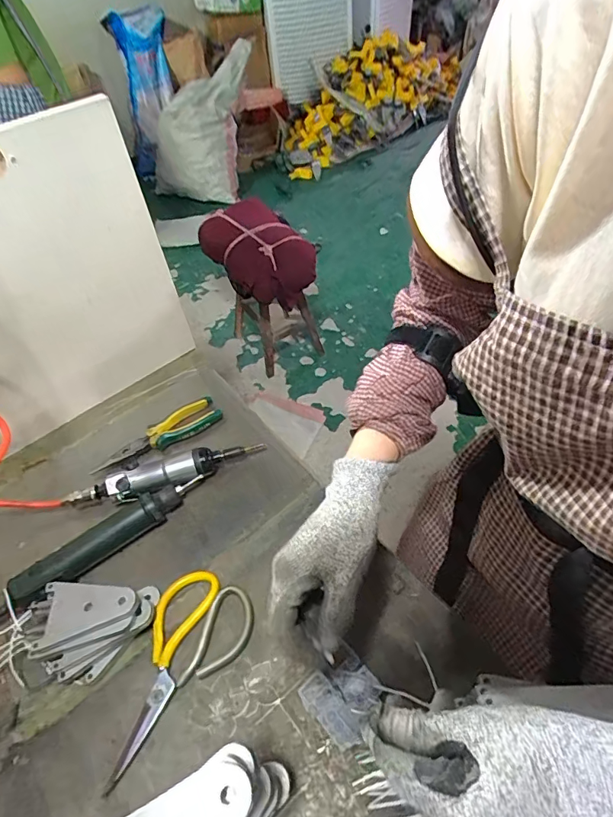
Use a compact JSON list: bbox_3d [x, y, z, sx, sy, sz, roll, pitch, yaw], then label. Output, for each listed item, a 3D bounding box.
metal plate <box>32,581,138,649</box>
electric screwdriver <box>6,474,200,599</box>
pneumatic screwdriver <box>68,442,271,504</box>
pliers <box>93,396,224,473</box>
[{"bbox_3d":[-0.235,0.209,0.485,0.099,0.006,0.063,-12,48,-6],"label":"metal plate"},{"bbox_3d":[-0.242,0.158,0.573,0.238,0.038,0.037,-32,55,-20],"label":"electric screwdriver"},{"bbox_3d":[-0.190,0.093,0.621,0.271,0.040,0.042,-20,51,-11],"label":"pneumatic screwdriver"},{"bbox_3d":[-0.220,0.039,0.675,0.186,0.021,0.049,-28,53,-17],"label":"pliers"}]

